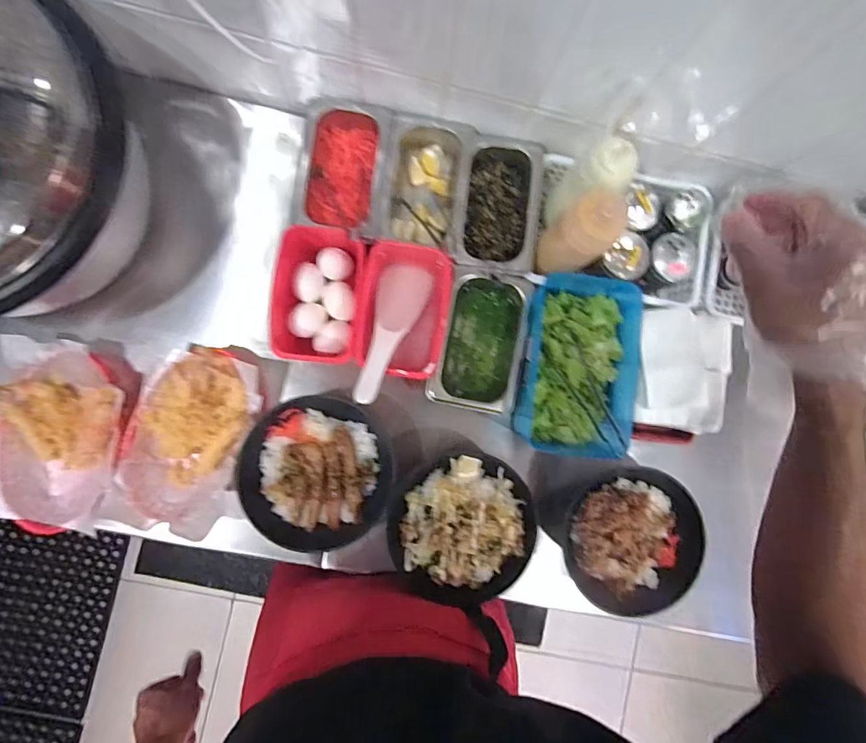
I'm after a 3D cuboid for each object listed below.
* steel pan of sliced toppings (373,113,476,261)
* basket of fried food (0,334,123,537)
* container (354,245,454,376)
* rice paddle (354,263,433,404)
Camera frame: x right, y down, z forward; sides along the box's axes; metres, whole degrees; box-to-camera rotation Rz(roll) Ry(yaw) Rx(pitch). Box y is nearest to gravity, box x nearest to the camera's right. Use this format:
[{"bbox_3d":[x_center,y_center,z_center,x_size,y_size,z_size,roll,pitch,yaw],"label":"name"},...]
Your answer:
[{"bbox_3d":[-0.012,-0.236,0.634,0.108,0.072,0.169,8,86,-5],"label":"steel pan of sliced toppings"},{"bbox_3d":[-0.452,0.080,0.586,0.143,0.050,0.226,11,86,-5],"label":"basket of fried food"},{"bbox_3d":[-0.037,-0.072,0.612,0.105,0.073,0.172,7,87,-5],"label":"container"},{"bbox_3d":[-0.054,-0.050,0.587,0.063,0.025,0.200,18,60,-4],"label":"rice paddle"}]

